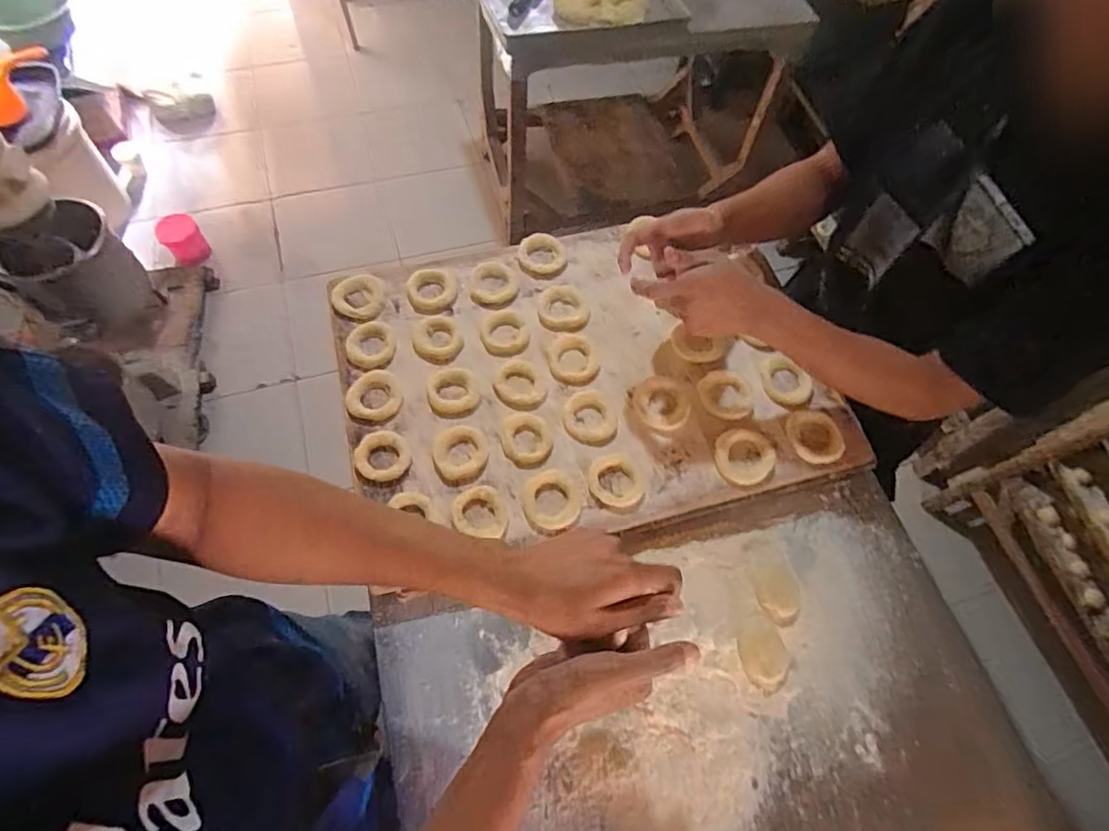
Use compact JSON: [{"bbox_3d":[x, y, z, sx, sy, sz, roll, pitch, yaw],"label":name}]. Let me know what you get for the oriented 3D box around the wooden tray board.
[{"bbox_3d":[0.032,-0.064,0.726,0.572,0.026,0.422,-13,65,-10],"label":"wooden tray board"}]

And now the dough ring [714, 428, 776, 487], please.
[{"bbox_3d":[0.229,0.049,0.679,0.070,0.008,0.068,2,64,-3],"label":"dough ring"}]

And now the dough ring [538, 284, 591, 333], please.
[{"bbox_3d":[0.012,-0.143,0.764,0.068,0.014,0.079,-6,64,-7],"label":"dough ring"}]

